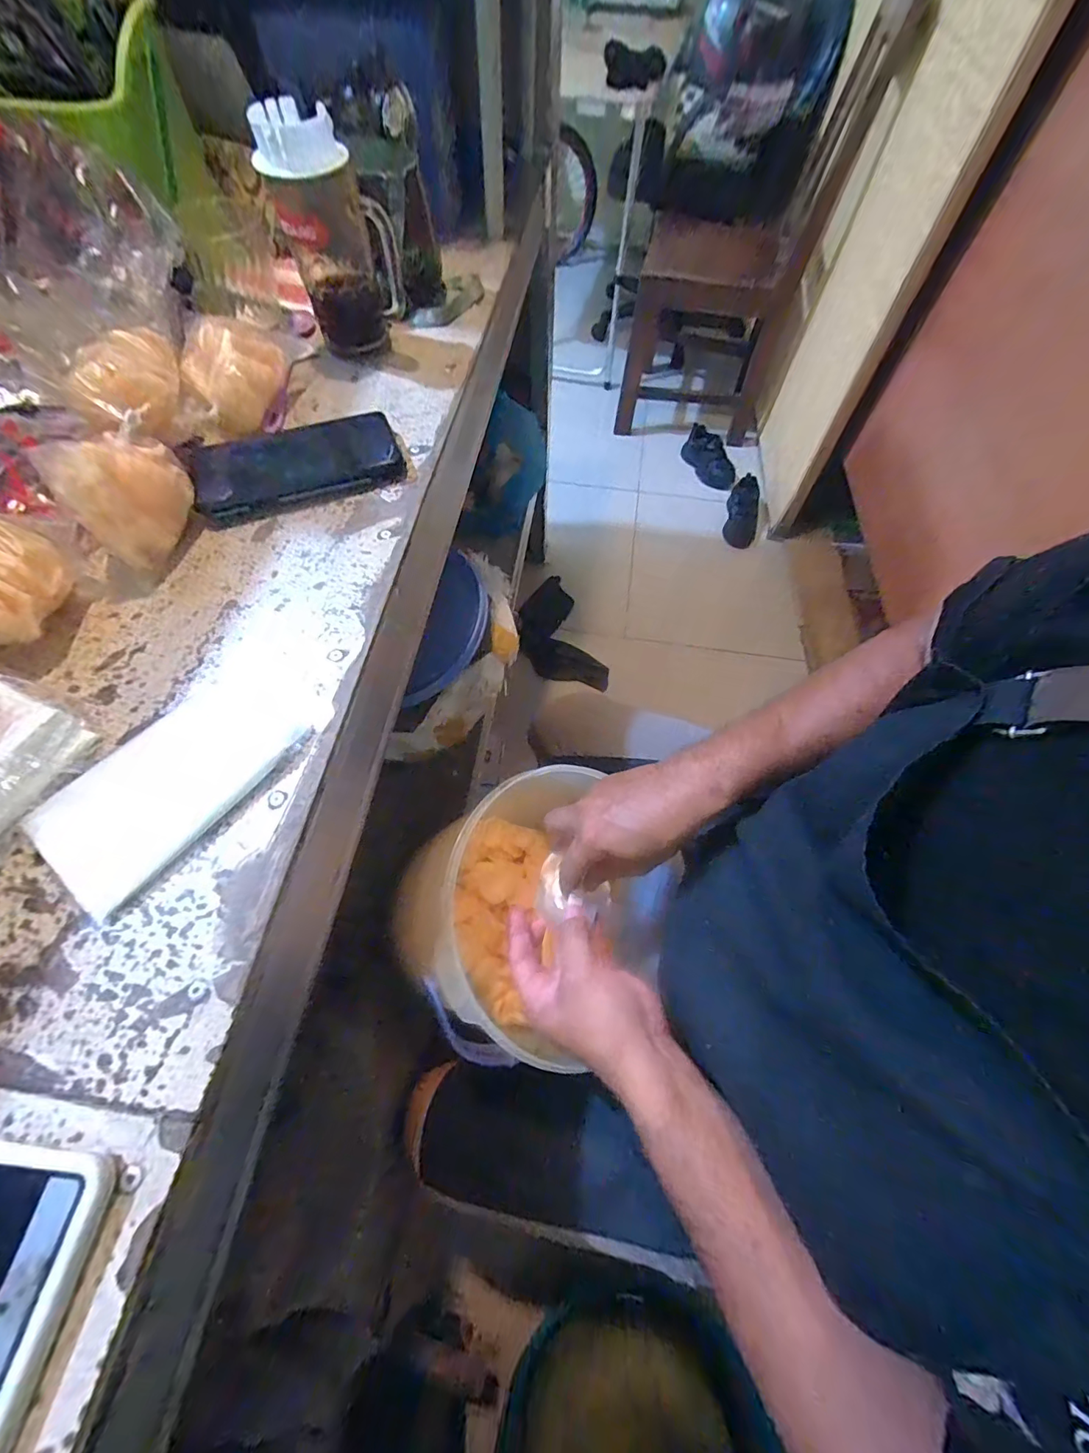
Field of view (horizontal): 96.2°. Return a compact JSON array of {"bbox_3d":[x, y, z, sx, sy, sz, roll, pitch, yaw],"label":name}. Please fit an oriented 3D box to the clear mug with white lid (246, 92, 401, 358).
[{"bbox_3d":[-0.182,-0.427,0.433,0.090,0.147,0.061,-17,65,-10],"label":"clear mug with white lid"}]

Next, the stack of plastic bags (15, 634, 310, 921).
[{"bbox_3d":[-0.218,0.023,0.298,0.083,0.008,0.156,38,68,14],"label":"stack of plastic bags"}]

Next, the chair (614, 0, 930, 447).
[{"bbox_3d":[0.529,-1.334,1.370,0.472,0.848,0.521,10,63,4],"label":"chair"}]

